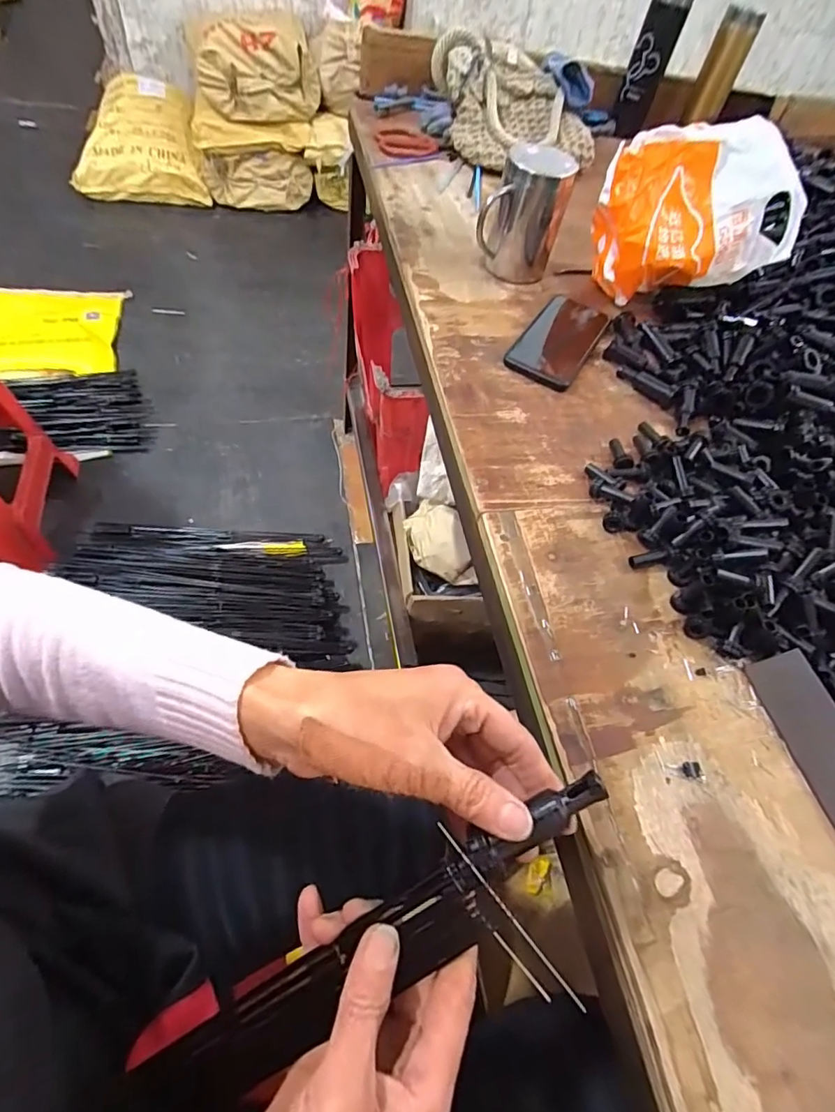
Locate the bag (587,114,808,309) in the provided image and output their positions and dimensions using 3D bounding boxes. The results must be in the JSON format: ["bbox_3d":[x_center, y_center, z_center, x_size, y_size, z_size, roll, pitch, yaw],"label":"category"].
[{"bbox_3d":[0.298,-0.372,0.589,0.206,0.152,0.105,2,57,-7],"label":"bag"}]

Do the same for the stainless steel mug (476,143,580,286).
[{"bbox_3d":[0.123,-0.397,0.609,0.085,0.130,0.074,21,57,5],"label":"stainless steel mug"}]

